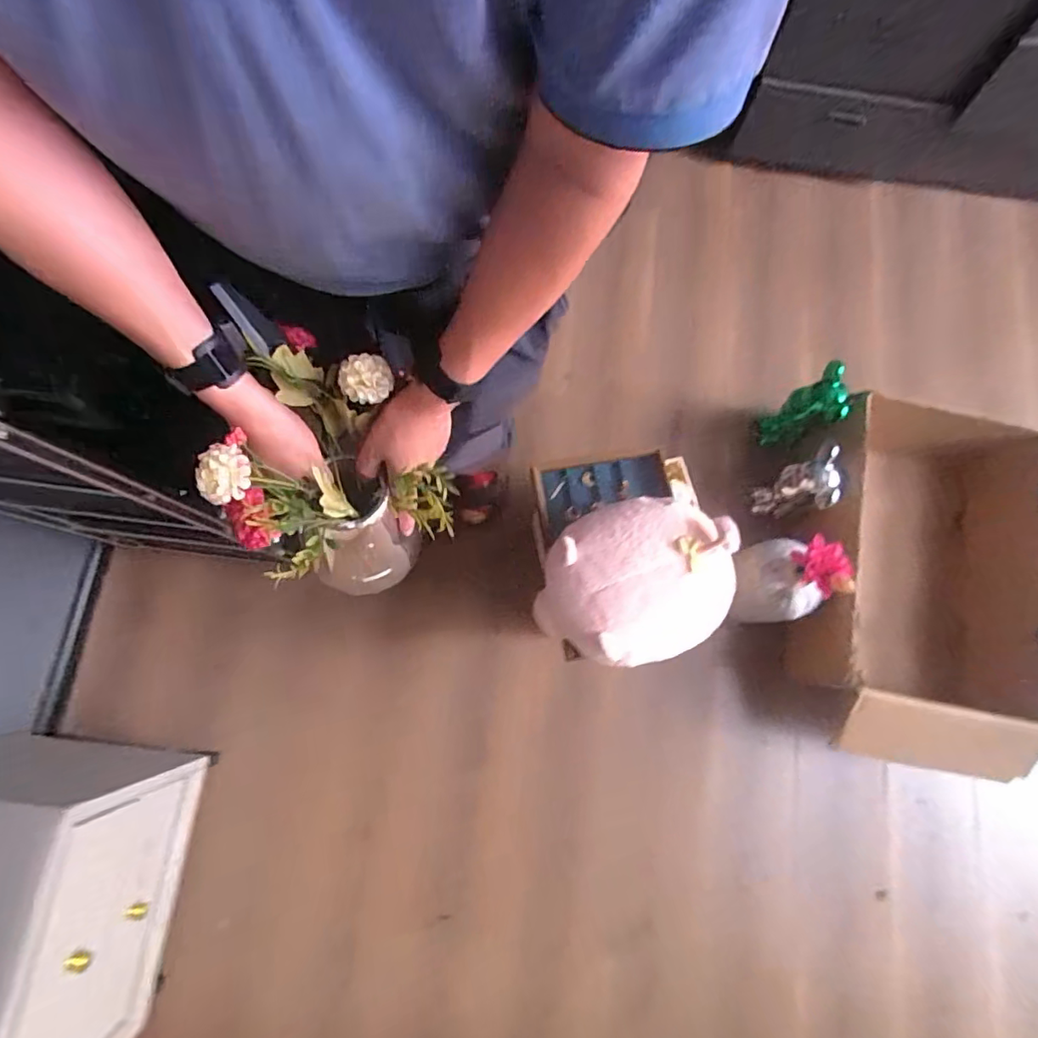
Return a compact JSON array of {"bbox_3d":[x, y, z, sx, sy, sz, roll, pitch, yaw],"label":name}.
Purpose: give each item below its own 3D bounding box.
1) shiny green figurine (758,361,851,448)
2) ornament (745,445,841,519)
[{"bbox_3d":[0.668,-0.245,1.265,0.102,0.270,0.125,6,76,0],"label":"shiny green figurine"},{"bbox_3d":[0.633,-0.060,1.233,0.108,0.270,0.120,-23,78,-4],"label":"ornament"}]

